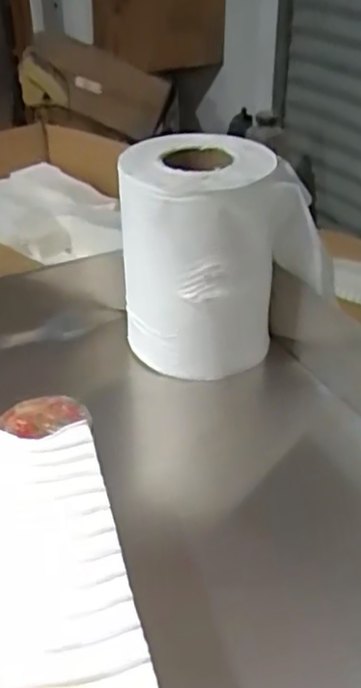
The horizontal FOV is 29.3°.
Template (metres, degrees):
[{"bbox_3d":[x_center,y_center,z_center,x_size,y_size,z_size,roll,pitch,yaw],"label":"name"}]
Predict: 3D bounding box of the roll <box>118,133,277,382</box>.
[{"bbox_3d":[0.021,-0.092,0.775,0.158,0.233,0.146,0,34,0],"label":"roll"}]

